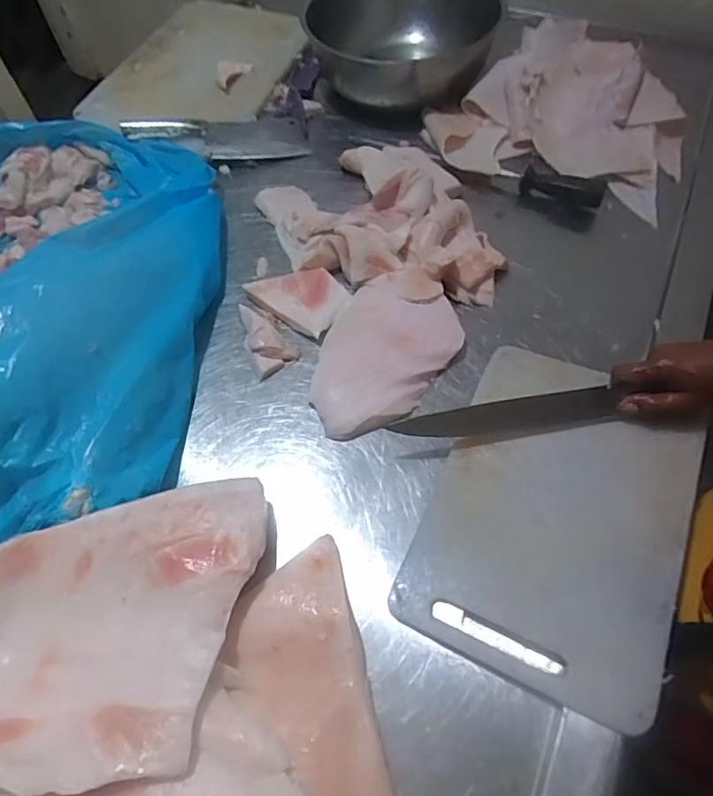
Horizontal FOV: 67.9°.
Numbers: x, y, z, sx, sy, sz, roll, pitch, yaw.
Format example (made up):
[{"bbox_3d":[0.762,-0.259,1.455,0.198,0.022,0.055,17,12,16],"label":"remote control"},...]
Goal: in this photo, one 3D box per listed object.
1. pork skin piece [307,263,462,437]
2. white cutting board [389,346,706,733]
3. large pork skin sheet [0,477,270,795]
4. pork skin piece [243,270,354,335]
[{"bbox_3d":[0.032,-0.059,0.651,0.146,0.028,0.237,30,65,19],"label":"pork skin piece"},{"bbox_3d":[0.203,0.101,0.535,0.230,0.019,0.343,21,63,14],"label":"white cutting board"},{"bbox_3d":[-0.244,0.213,0.458,0.360,0.078,0.222,-16,61,-6],"label":"large pork skin sheet"},{"bbox_3d":[-0.072,-0.143,0.701,0.126,0.014,0.087,32,66,20],"label":"pork skin piece"}]

